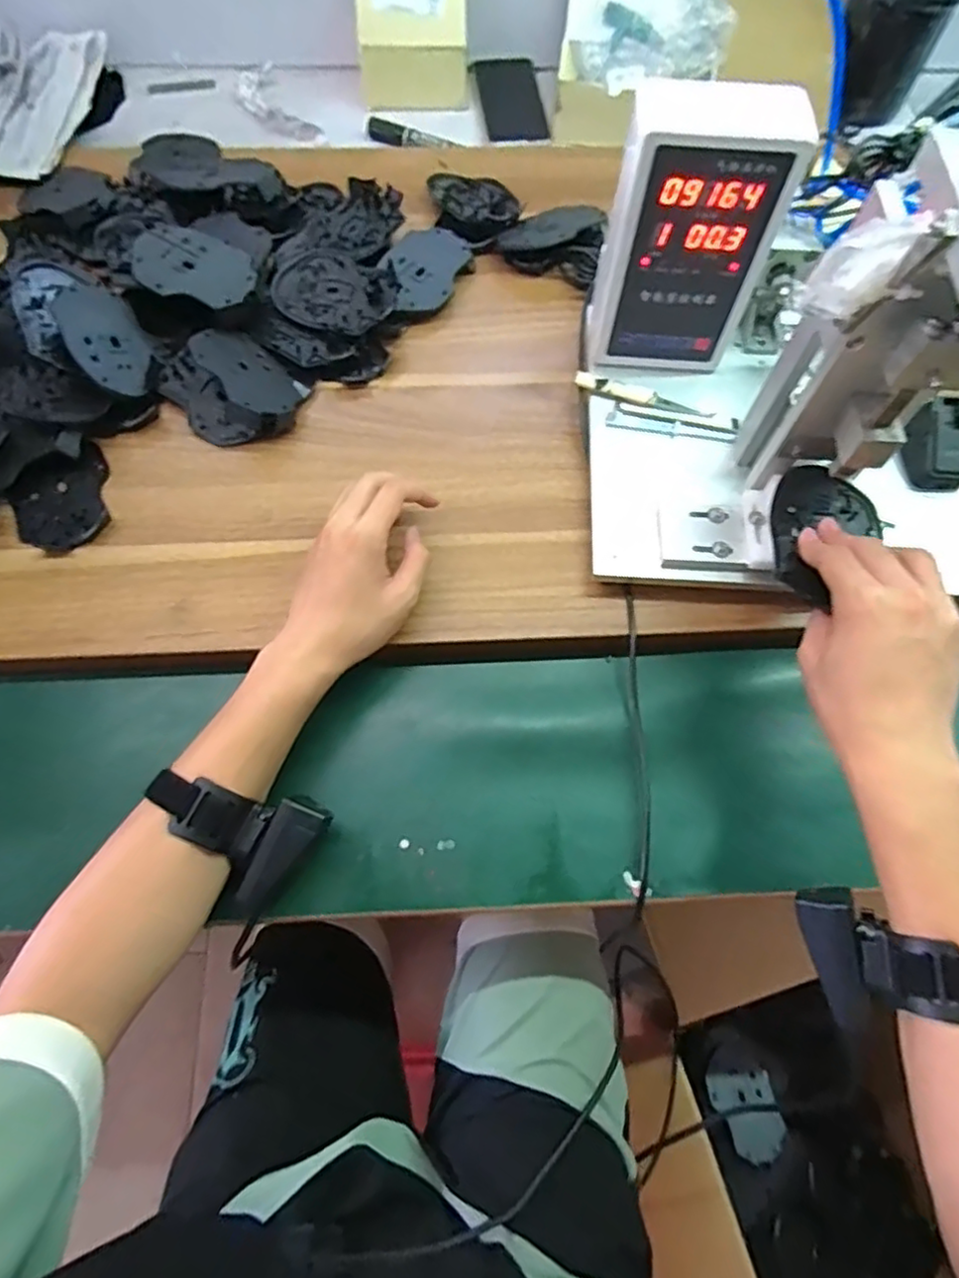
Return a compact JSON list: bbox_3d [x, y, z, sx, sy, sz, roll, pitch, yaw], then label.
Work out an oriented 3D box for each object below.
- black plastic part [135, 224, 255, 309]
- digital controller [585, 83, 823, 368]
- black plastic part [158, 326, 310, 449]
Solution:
[{"bbox_3d":[-0.247,-0.324,0.551,0.108,0.013,0.082,12,68,3],"label":"black plastic part"},{"bbox_3d":[0.150,-0.289,0.476,0.112,0.192,0.065,7,67,1],"label":"digital controller"},{"bbox_3d":[-0.202,-0.213,0.535,0.102,0.043,0.111,-35,71,-15],"label":"black plastic part"}]

